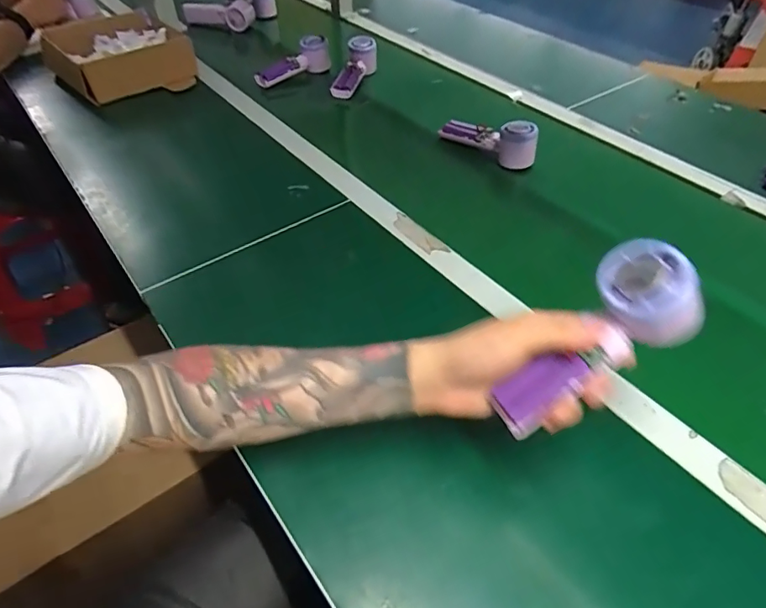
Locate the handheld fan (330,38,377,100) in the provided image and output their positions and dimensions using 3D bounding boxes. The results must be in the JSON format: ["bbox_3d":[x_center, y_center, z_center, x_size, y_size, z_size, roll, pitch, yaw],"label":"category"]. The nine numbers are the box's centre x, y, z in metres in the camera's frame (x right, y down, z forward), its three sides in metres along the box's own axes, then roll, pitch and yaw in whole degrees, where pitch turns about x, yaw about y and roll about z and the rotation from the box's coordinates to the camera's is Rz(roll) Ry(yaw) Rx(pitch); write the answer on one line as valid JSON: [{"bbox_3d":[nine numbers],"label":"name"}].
[{"bbox_3d":[-0.059,-0.464,0.957,0.050,0.062,0.170,16,64,14],"label":"handheld fan"}]

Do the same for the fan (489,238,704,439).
[{"bbox_3d":[0.150,0.030,0.347,0.163,0.049,0.060,-44,52,12],"label":"fan"}]

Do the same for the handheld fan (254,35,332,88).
[{"bbox_3d":[-0.183,-0.489,0.961,0.164,0.062,0.042,-24,52,-22],"label":"handheld fan"}]

